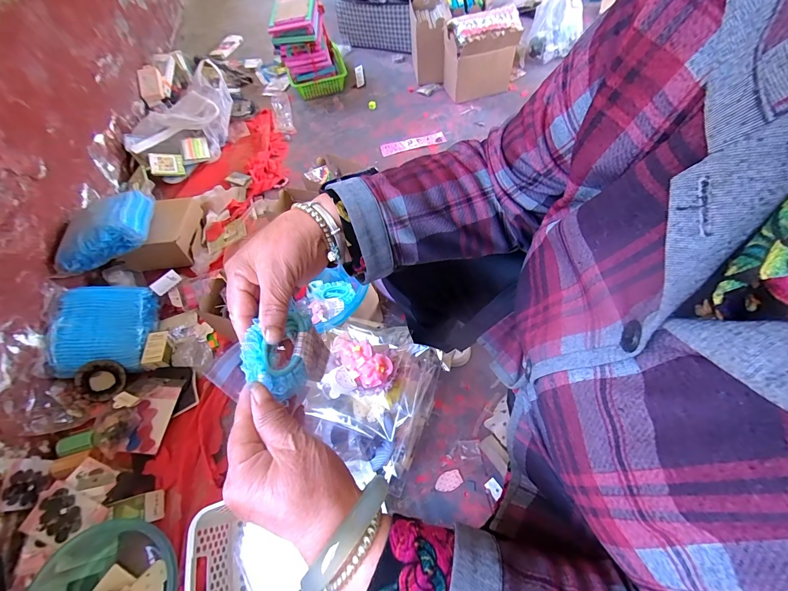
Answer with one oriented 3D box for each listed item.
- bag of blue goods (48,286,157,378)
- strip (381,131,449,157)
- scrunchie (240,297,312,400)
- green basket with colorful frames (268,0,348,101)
[{"bbox_3d":[-0.706,0.078,0.816,0.185,0.079,0.207,-10,59,-1],"label":"bag of blue goods"},{"bbox_3d":[0.069,-0.550,1.214,0.232,0.011,0.054,-14,58,-4],"label":"strip"},{"bbox_3d":[-0.094,0.042,0.279,0.014,0.056,0.075,-29,35,39],"label":"scrunchie"},{"bbox_3d":[-0.356,-1.054,1.424,0.255,0.270,0.328,-10,58,-2],"label":"green basket with colorful frames"}]

